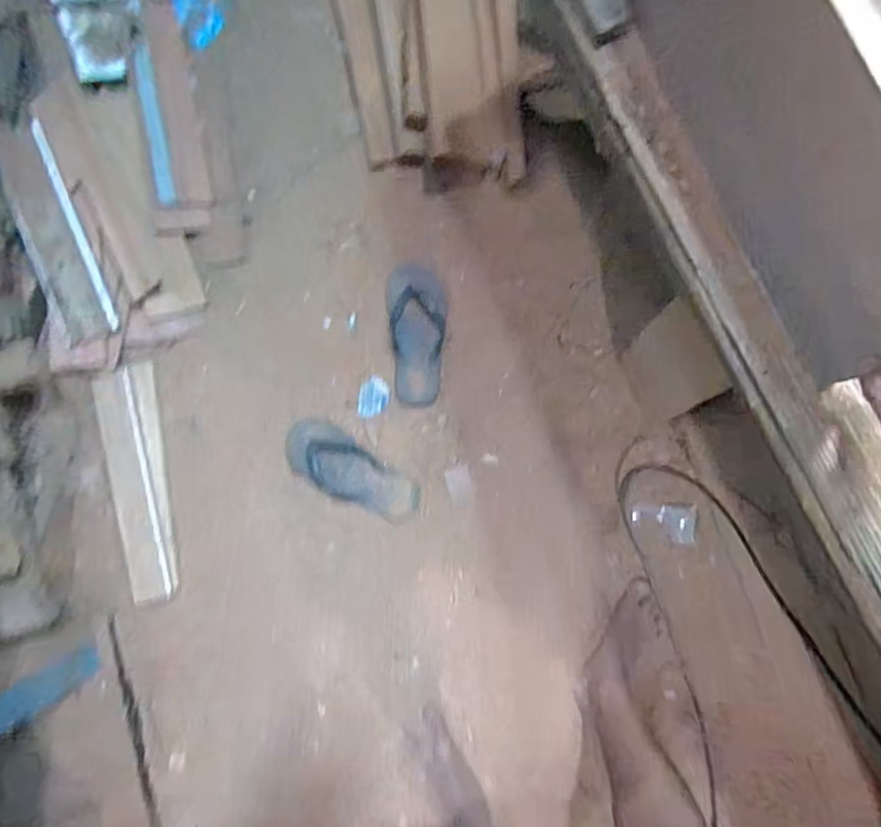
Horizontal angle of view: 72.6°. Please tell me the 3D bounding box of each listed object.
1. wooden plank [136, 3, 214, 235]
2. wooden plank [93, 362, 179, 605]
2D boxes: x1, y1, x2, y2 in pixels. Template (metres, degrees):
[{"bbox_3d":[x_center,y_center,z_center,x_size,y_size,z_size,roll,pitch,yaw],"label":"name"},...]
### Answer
[{"bbox_3d":[-0.551,-0.612,1.234,0.116,0.047,0.511,-10,84,3],"label":"wooden plank"},{"bbox_3d":[-0.570,0.128,1.131,0.097,0.021,0.439,-13,84,2],"label":"wooden plank"}]

